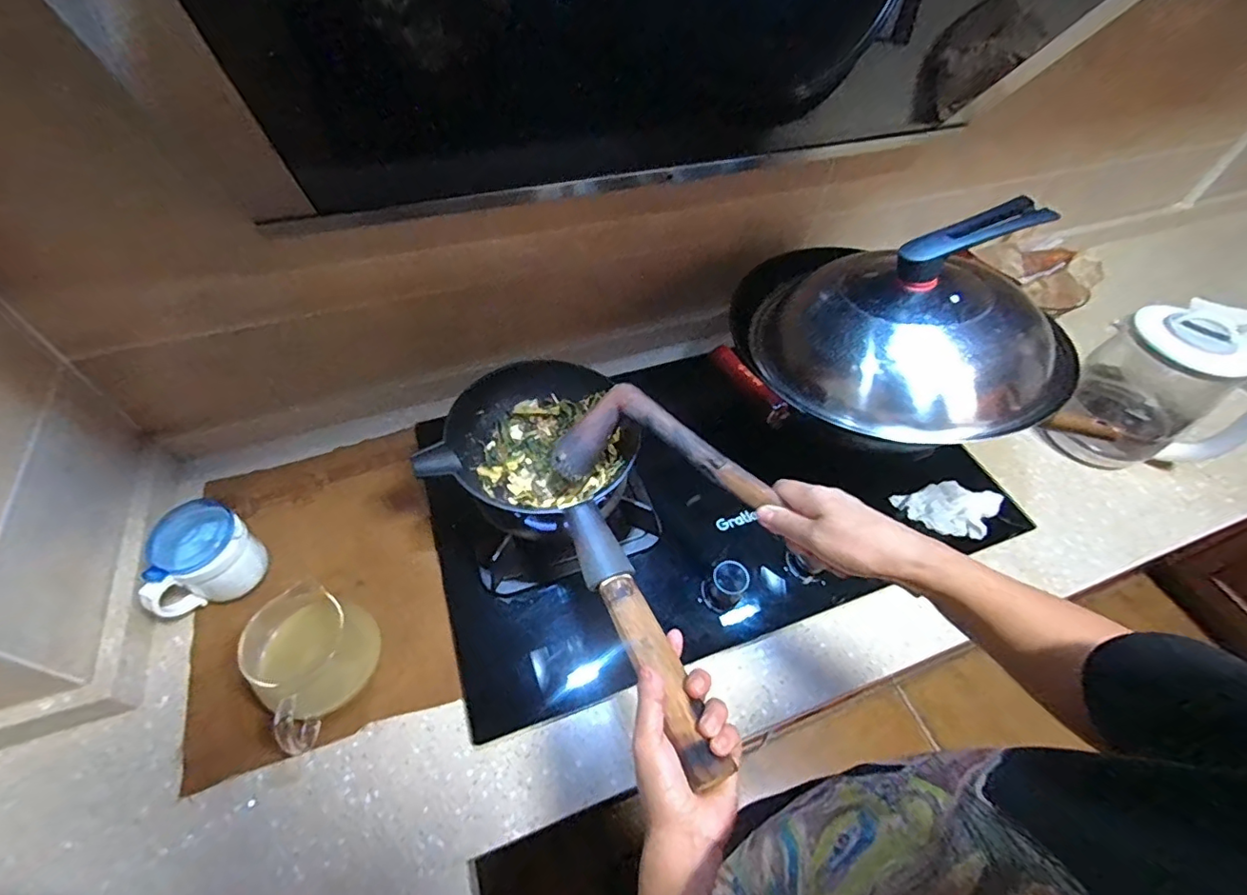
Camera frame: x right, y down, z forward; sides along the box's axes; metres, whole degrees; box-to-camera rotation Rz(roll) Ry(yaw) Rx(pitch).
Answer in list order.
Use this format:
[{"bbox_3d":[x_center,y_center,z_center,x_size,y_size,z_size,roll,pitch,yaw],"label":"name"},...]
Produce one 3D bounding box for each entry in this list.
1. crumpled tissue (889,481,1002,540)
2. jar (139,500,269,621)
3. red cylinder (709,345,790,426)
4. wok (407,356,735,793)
[{"bbox_3d":[0.442,0.082,0.734,0.139,0.020,0.072,12,54,5],"label":"crumpled tissue"},{"bbox_3d":[-0.480,0.129,0.620,0.109,0.100,0.085,-32,62,-24],"label":"jar"},{"bbox_3d":[0.144,-0.073,0.615,0.019,0.028,0.109,-36,76,-26],"label":"red cylinder"},{"bbox_3d":[-0.038,0.091,0.557,0.225,0.110,0.478,-23,47,-19],"label":"wok"}]

